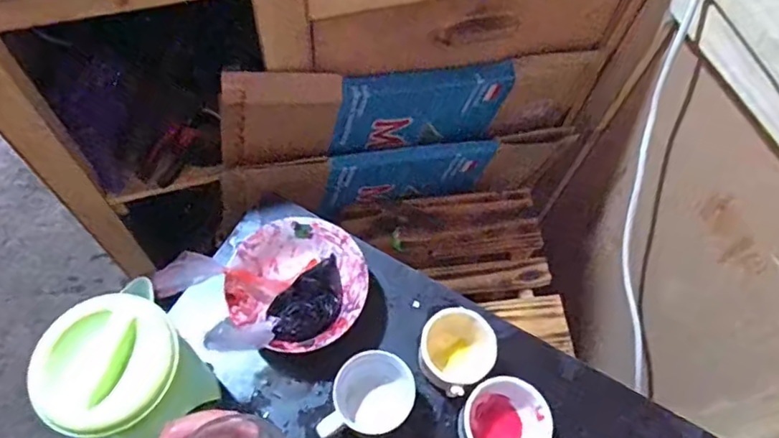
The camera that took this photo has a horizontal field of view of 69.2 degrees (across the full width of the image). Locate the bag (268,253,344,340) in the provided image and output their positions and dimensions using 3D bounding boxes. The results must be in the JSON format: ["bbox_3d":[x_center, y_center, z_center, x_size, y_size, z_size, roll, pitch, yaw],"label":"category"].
[{"bbox_3d":[-0.086,0.089,0.623,0.063,0.035,0.103,42,68,17],"label":"bag"}]

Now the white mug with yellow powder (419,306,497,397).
[{"bbox_3d":[0.072,0.144,0.614,0.076,0.067,0.077,1,63,-3],"label":"white mug with yellow powder"}]

